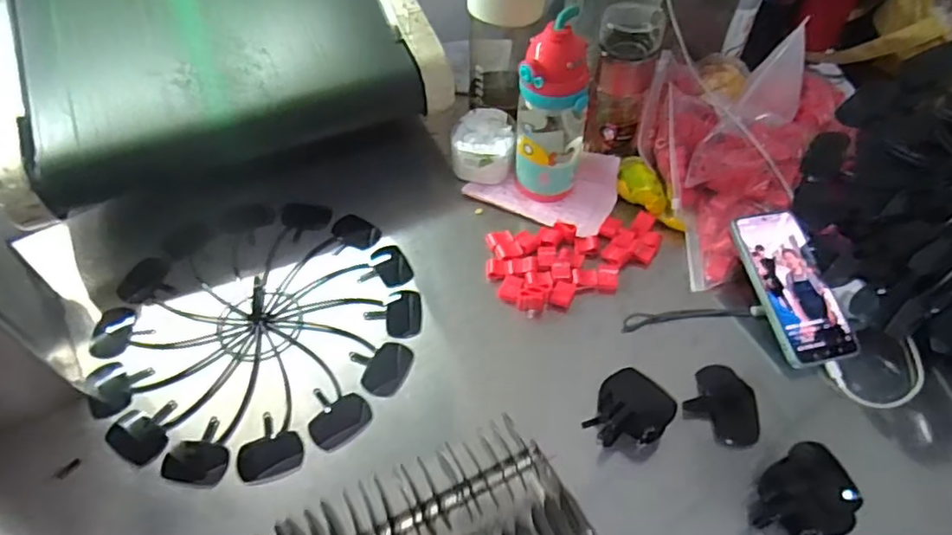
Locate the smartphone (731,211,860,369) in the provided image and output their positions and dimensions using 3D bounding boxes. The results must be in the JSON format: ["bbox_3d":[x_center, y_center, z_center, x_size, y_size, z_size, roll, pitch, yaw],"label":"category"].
[{"bbox_3d":[0.316,0.017,0.594,0.077,0.014,0.157,-8,68,-11],"label":"smartphone"}]

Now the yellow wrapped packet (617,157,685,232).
[{"bbox_3d":[0.205,-0.085,0.696,0.035,0.038,0.103,-33,75,-22],"label":"yellow wrapped packet"}]

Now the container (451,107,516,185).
[{"bbox_3d":[0.010,-0.148,0.742,0.076,0.056,0.081,2,52,2],"label":"container"}]

